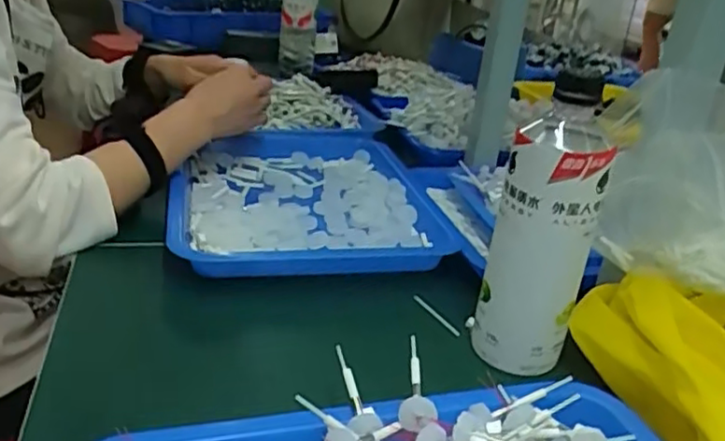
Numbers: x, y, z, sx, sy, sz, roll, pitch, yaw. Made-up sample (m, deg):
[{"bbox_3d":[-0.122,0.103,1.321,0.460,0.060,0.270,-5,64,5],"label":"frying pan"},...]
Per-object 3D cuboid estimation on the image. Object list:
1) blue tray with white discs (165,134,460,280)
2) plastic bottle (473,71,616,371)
[{"bbox_3d":[-0.062,-0.021,0.703,0.259,0.049,0.335,1,26,-13],"label":"blue tray with white discs"},{"bbox_3d":[0.128,0.004,0.466,0.065,0.204,0.060,14,26,15],"label":"plastic bottle"}]

